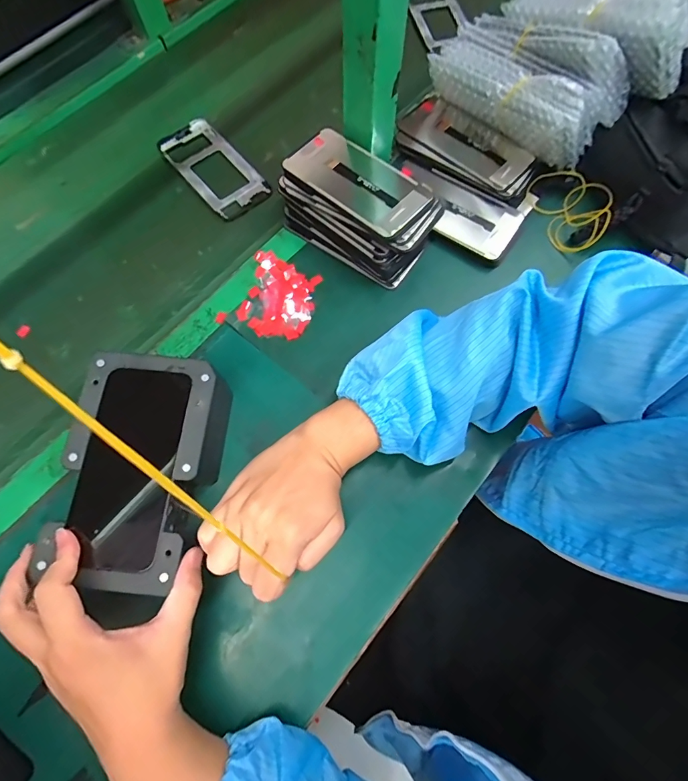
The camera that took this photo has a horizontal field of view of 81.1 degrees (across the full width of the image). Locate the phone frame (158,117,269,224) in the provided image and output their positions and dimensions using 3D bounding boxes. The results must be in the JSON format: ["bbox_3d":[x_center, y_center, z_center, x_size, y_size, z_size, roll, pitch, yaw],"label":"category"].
[{"bbox_3d":[-0.163,-0.280,0.505,0.075,0.008,0.156,-39,77,-12],"label":"phone frame"}]

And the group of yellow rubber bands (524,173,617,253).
[{"bbox_3d":[0.250,-0.208,0.456,0.087,0.040,0.087,21,73,6],"label":"group of yellow rubber bands"}]

